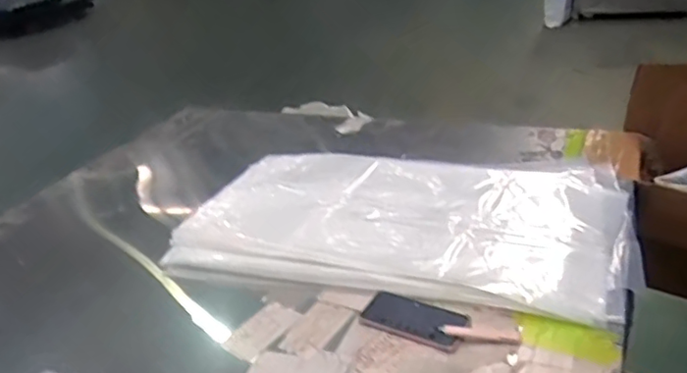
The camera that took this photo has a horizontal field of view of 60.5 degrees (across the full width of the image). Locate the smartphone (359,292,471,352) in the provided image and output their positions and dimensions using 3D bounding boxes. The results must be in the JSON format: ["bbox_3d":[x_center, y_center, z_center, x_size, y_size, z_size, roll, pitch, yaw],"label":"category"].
[{"bbox_3d":[0.113,0.210,0.942,0.168,0.016,0.091,7,33,30],"label":"smartphone"}]

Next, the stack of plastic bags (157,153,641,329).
[{"bbox_3d":[0.117,0.048,1.217,0.878,0.054,0.508,3,30,18],"label":"stack of plastic bags"}]

